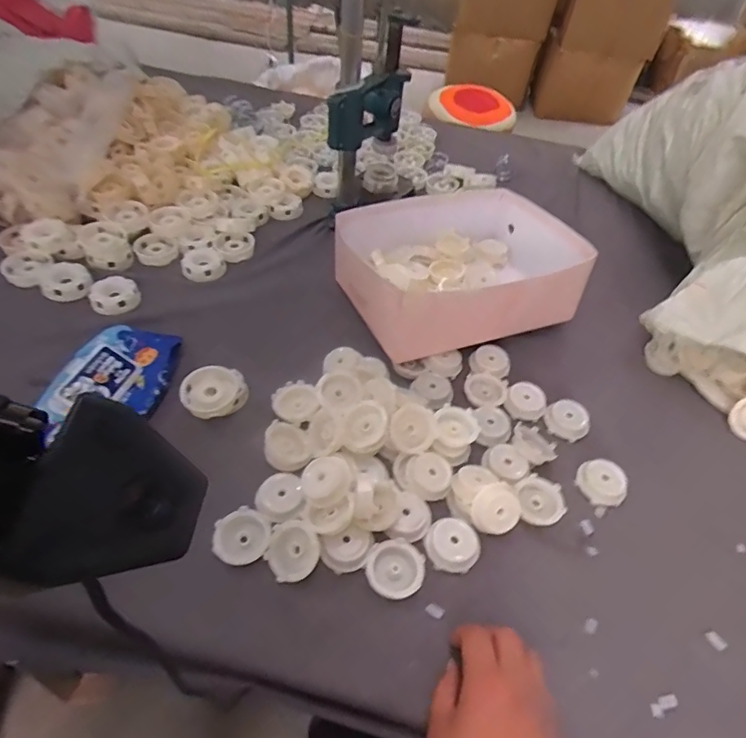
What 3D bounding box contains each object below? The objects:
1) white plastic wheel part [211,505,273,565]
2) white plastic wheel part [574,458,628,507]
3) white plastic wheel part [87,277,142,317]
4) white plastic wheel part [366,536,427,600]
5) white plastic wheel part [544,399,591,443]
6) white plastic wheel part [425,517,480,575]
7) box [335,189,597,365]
[{"bbox_3d":[-0.130,0.167,0.477,0.054,0.020,0.051,2,50,-3],"label":"white plastic wheel part"},{"bbox_3d":[0.259,0.128,0.543,0.047,0.017,0.052,-19,55,-19],"label":"white plastic wheel part"},{"bbox_3d":[-0.361,-0.104,0.665,0.059,0.033,0.058,2,50,-3],"label":"white plastic wheel part"},{"bbox_3d":[0.023,0.193,0.466,0.053,0.017,0.056,2,50,-3],"label":"white plastic wheel part"},{"bbox_3d":[0.240,0.063,0.595,0.052,0.023,0.045,33,55,21],"label":"white plastic wheel part"},{"bbox_3d":[0.080,0.176,0.484,0.051,0.021,0.049,2,50,-3],"label":"white plastic wheel part"},{"bbox_3d":[0.122,-0.155,0.701,0.315,0.117,0.267,-15,54,-17],"label":"box"}]

